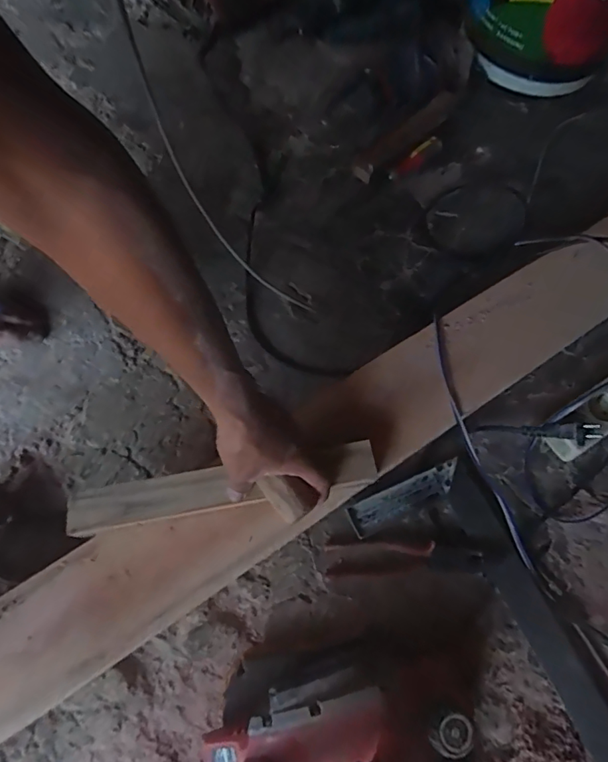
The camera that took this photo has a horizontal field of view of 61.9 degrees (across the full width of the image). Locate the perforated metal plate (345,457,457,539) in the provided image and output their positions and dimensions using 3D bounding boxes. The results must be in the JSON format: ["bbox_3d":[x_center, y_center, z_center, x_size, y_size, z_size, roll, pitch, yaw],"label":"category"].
[{"bbox_3d":[0.122,0.138,0.615,0.144,0.009,0.039,-26,68,-8],"label":"perforated metal plate"}]

